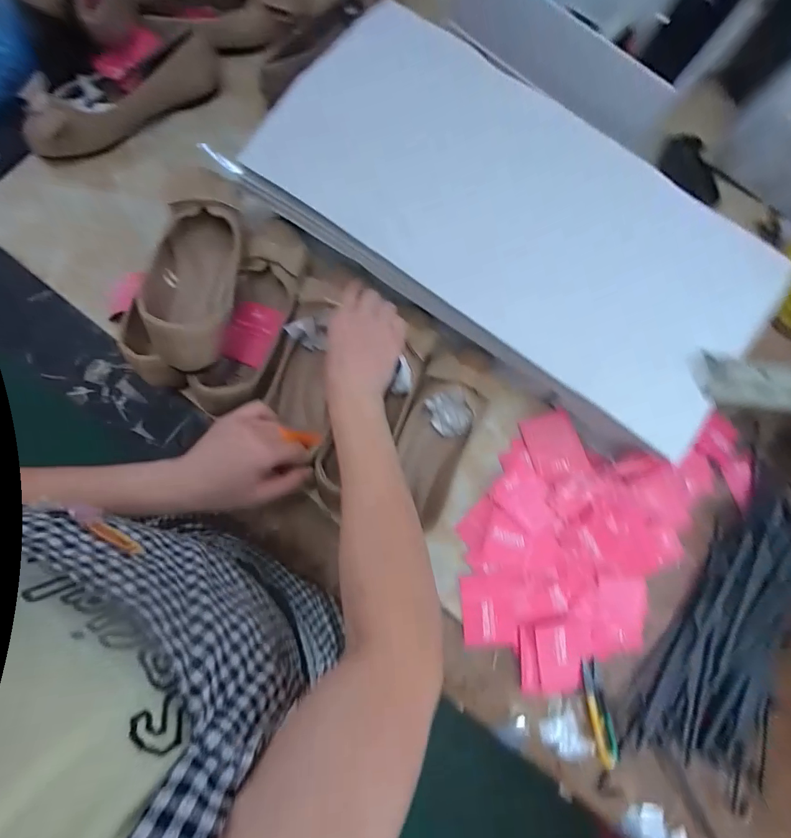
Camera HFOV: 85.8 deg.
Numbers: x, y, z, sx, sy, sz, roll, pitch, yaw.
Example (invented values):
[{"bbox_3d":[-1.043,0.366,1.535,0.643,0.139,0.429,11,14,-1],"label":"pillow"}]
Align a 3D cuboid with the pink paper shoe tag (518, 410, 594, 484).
[{"bbox_3d":[0.181,0.032,0.484,0.060,0.006,0.074,-19,80,-5],"label":"pink paper shoe tag"}]

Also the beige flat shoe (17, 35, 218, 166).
[{"bbox_3d":[-0.336,-0.398,0.521,0.242,0.057,0.065,-36,82,-8],"label":"beige flat shoe"}]

